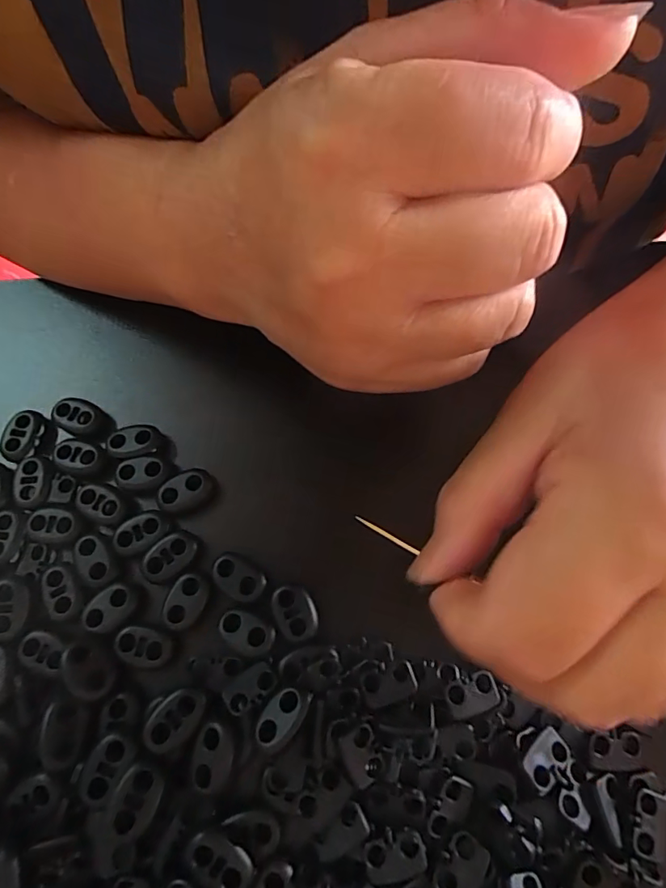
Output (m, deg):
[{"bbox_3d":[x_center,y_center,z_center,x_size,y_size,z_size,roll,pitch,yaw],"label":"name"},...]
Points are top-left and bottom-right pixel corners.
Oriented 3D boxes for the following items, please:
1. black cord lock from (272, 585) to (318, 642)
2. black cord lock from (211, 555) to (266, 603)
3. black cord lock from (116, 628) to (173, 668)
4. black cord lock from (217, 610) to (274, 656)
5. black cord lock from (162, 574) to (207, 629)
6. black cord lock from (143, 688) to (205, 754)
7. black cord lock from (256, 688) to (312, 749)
[{"bbox_3d":[-0.014,0.059,0.168,0.014,0.004,0.019,-28,71,-8],"label":"black cord lock"},{"bbox_3d":[-0.034,0.048,0.172,0.020,0.004,0.013,27,73,11],"label":"black cord lock"},{"bbox_3d":[-0.066,0.070,0.166,0.019,0.004,0.012,9,71,6],"label":"black cord lock"},{"bbox_3d":[-0.030,0.065,0.165,0.020,0.004,0.012,26,73,11],"label":"black cord lock"},{"bbox_3d":[-0.053,0.056,0.171,0.013,0.004,0.019,20,72,9],"label":"black cord lock"},{"bbox_3d":[-0.051,0.088,0.153,0.013,0.004,0.020,35,75,14],"label":"black cord lock"},{"bbox_3d":[-0.016,0.086,0.152,0.011,0.007,0.019,37,76,14],"label":"black cord lock"}]

